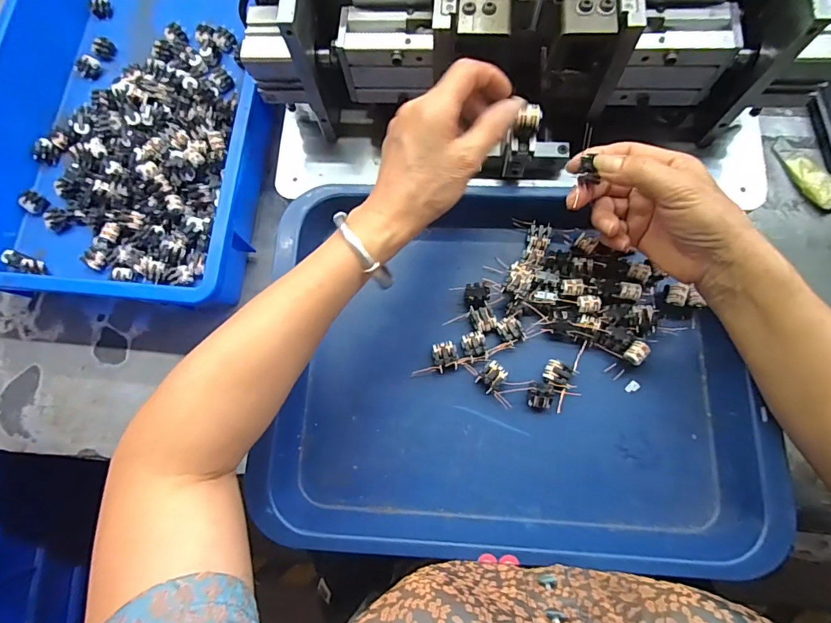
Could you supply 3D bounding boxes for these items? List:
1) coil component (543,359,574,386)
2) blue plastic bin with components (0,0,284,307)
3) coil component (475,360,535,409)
[{"bbox_3d":[0.117,0.051,0.361,0.021,0.009,0.020,21,77,11],"label":"coil component"},{"bbox_3d":[-0.278,-0.215,0.447,0.274,0.079,0.413,4,75,7],"label":"blue plastic bin with components"},{"bbox_3d":[0.073,0.059,0.365,0.039,0.012,0.030,36,81,14],"label":"coil component"}]

